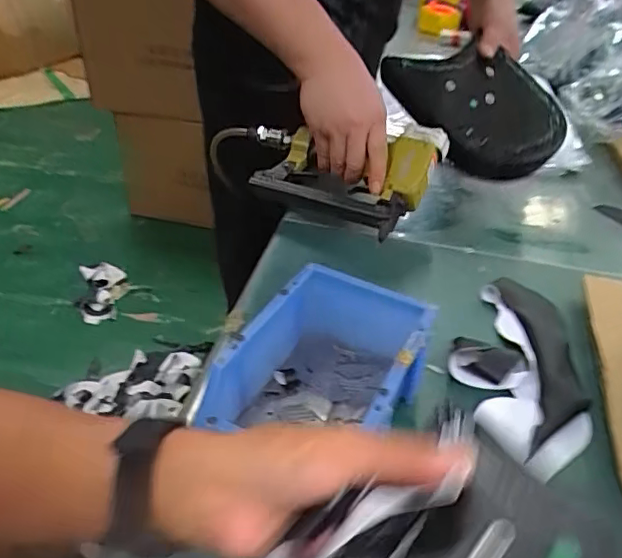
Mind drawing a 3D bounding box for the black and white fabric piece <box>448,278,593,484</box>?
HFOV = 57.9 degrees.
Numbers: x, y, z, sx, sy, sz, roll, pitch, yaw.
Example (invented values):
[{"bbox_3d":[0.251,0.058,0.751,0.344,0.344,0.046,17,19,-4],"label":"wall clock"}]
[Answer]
[{"bbox_3d":[0.181,0.068,0.502,0.107,0.019,0.216,6,37,4],"label":"black and white fabric piece"}]

